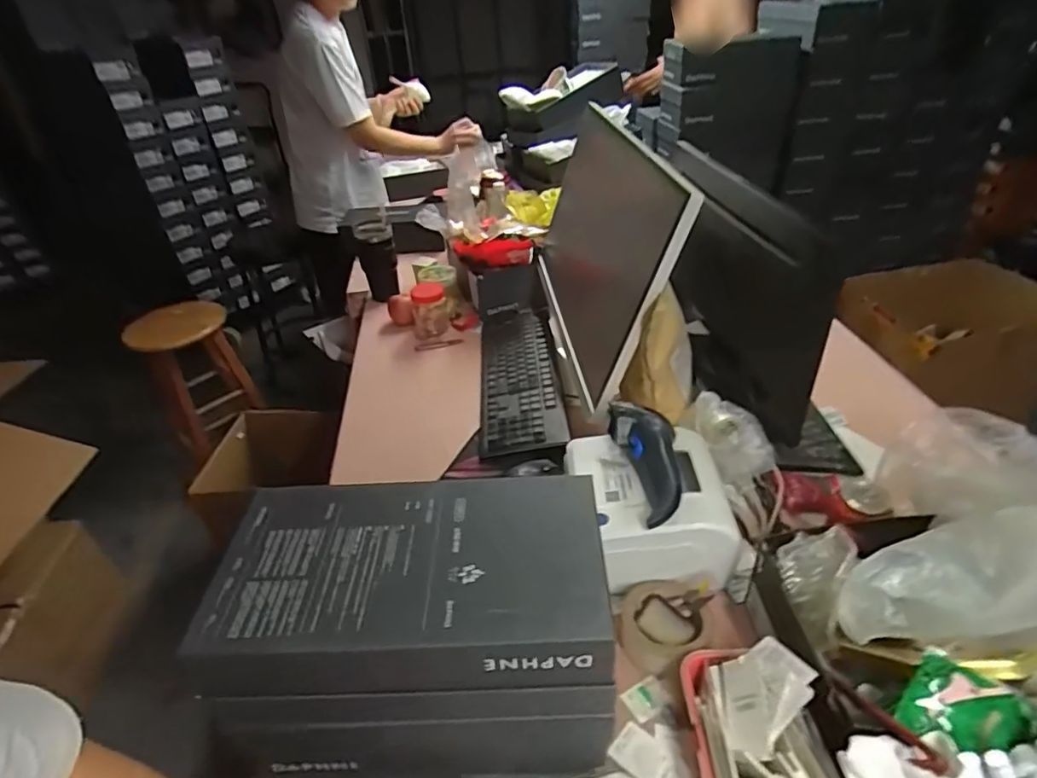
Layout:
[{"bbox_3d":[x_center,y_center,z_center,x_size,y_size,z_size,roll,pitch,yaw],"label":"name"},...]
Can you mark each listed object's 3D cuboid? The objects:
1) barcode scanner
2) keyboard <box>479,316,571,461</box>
[{"bbox_3d":[0.161,0.091,0.694,0.068,0.066,0.150,-11,57,-9],"label":"barcode scanner"},{"bbox_3d":[-0.001,-0.033,1.088,0.147,0.038,0.442,-5,36,0],"label":"keyboard"}]

